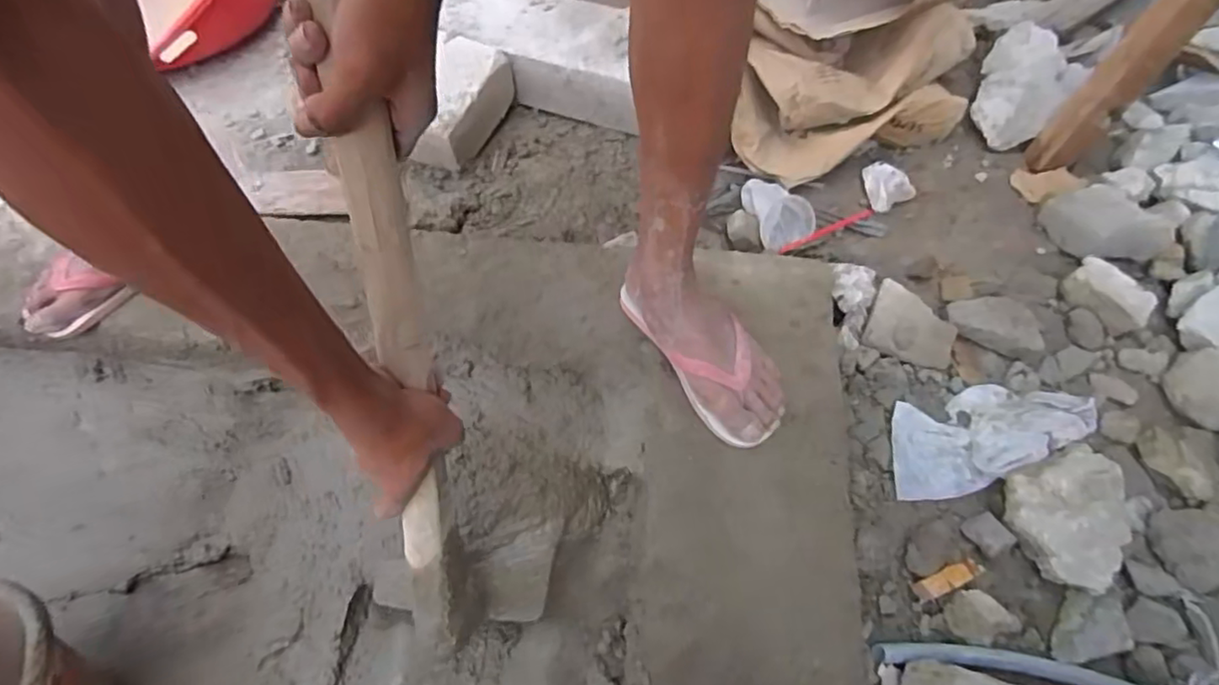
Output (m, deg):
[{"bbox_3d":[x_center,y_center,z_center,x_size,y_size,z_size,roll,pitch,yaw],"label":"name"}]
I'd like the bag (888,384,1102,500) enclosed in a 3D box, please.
[{"bbox_3d":[0.427,0.100,0.704,0.242,0.022,0.107,-12,59,-5],"label":"bag"}]

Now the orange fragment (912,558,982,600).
[{"bbox_3d":[0.336,0.234,0.624,0.071,0.019,0.019,-18,59,-12],"label":"orange fragment"}]

